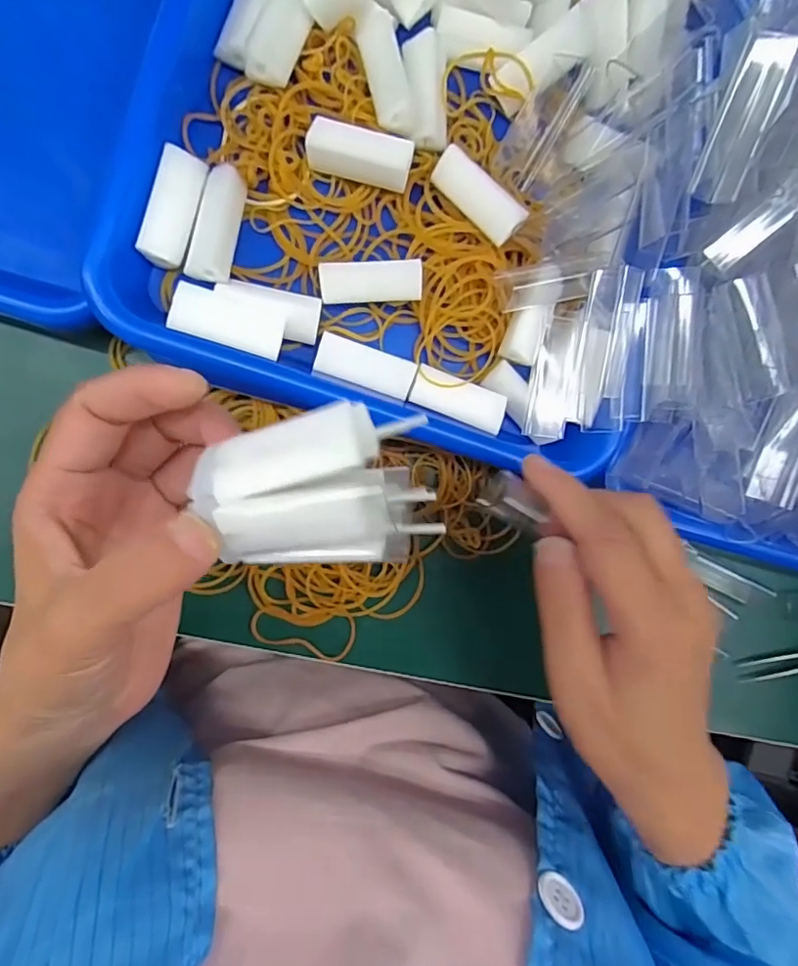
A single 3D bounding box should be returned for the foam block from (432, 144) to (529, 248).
[{"bbox_3d":[0.036,-0.130,0.248,0.046,0.013,0.016,44,86,-6],"label":"foam block"}]

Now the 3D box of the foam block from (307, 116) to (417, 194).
[{"bbox_3d":[-0.018,-0.146,0.243,0.045,0.012,0.020,13,90,-8],"label":"foam block"}]

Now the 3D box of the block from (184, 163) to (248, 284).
[{"bbox_3d":[-0.078,-0.109,0.234,0.017,0.019,0.048,9,90,-8],"label":"block"}]

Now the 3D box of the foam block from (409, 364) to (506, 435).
[{"bbox_3d":[0.028,-0.040,0.258,0.045,0.007,0.019,21,88,-7],"label":"foam block"}]

